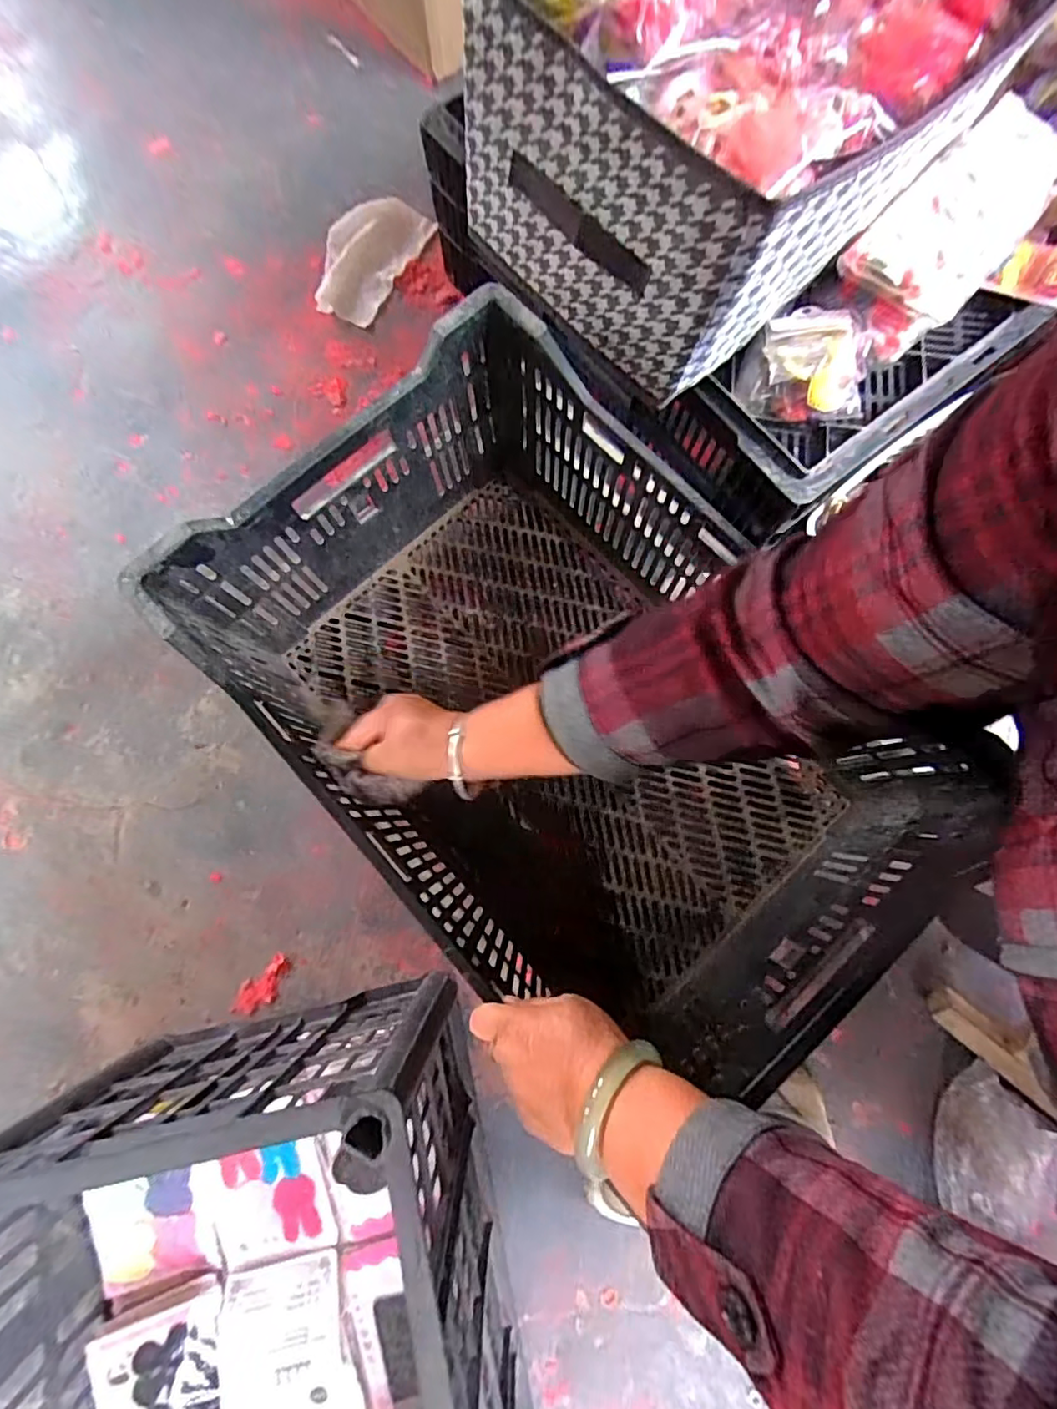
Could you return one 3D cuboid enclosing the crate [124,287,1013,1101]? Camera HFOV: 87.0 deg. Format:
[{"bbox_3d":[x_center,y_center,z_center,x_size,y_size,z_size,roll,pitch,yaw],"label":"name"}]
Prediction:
[{"bbox_3d":[0.031,0.007,0.519,0.386,0.237,0.588,-42,81,-9],"label":"crate"}]

